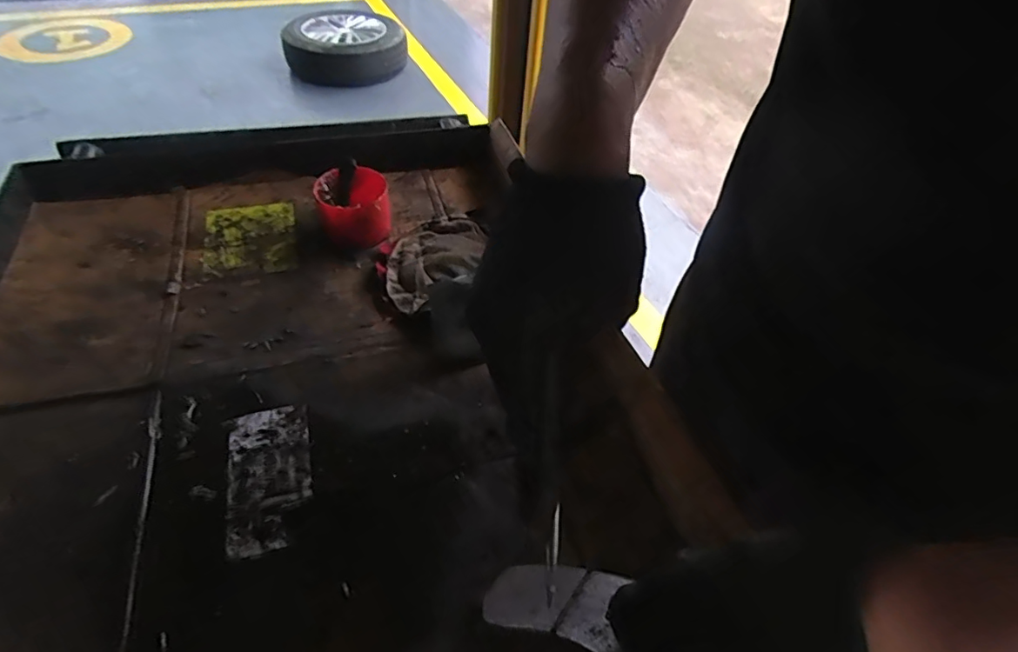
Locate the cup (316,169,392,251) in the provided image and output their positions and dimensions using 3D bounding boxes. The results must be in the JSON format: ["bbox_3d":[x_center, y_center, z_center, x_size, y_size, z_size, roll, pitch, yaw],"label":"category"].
[{"bbox_3d":[-0.147,-0.114,0.508,0.062,0.050,0.065,3,46,-3],"label":"cup"}]

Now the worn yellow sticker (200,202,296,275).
[{"bbox_3d":[-0.246,-0.084,0.505,0.080,0.007,0.094,-8,48,-13],"label":"worn yellow sticker"}]

